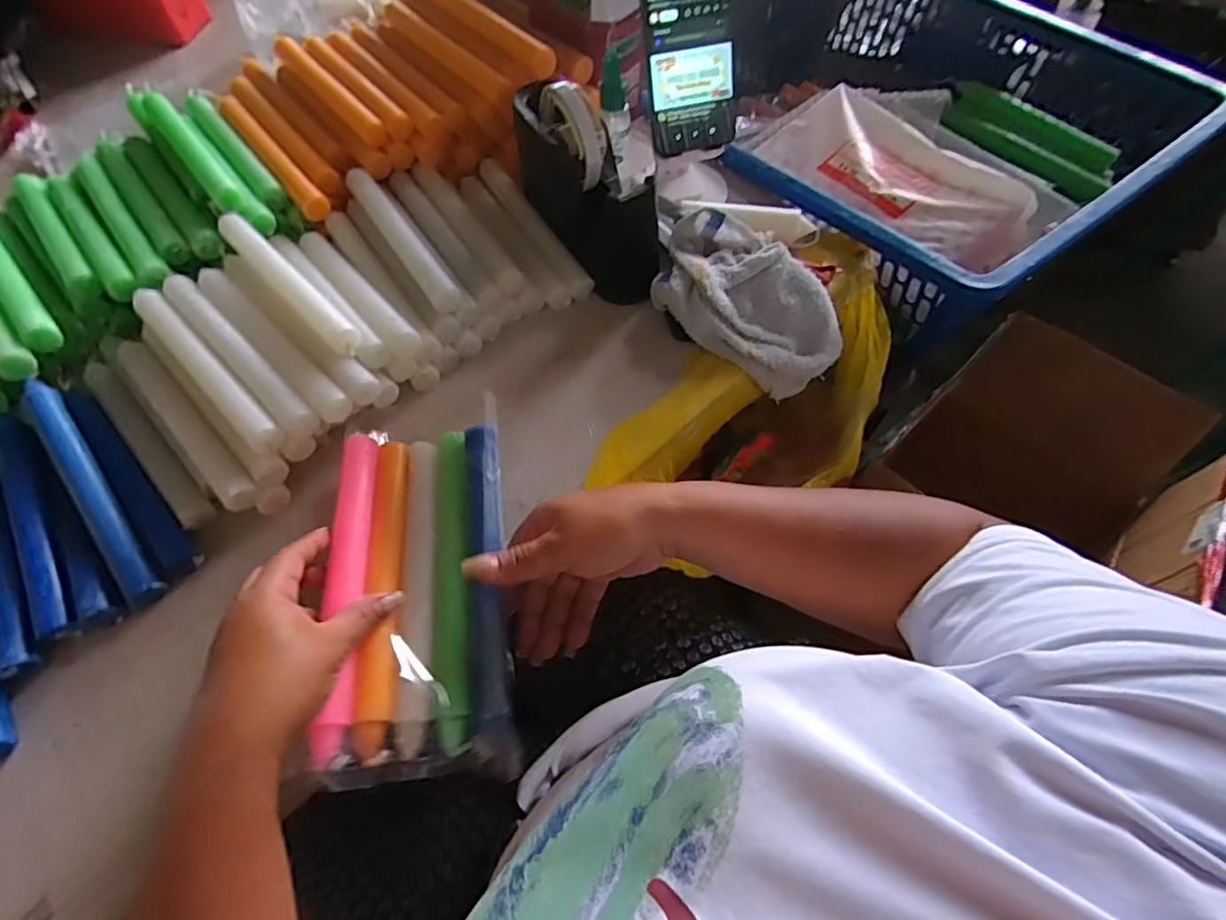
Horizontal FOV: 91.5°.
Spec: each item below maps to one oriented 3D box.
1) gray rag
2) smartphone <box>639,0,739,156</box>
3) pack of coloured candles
[{"bbox_3d":[0.112,-0.130,0.505,0.166,0.074,0.106,24,64,15],"label":"gray rag"},{"bbox_3d":[0.062,-0.340,0.482,0.075,0.160,0.016,-16,36,-7],"label":"smartphone"},{"bbox_3d":[-0.124,0.079,0.384,0.110,0.030,0.221,-8,65,-3],"label":"pack of coloured candles"}]

